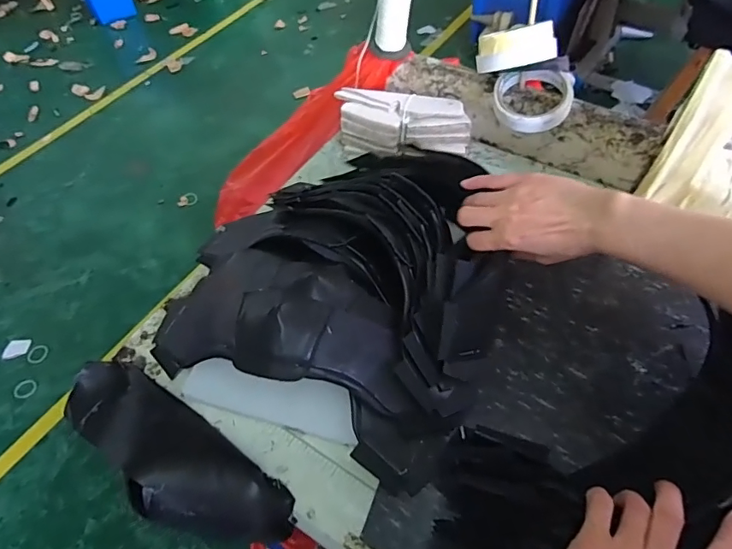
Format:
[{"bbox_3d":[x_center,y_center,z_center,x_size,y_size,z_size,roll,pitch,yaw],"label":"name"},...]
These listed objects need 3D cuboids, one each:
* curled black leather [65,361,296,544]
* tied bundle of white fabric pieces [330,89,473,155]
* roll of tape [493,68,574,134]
[{"bbox_3d":[-0.195,0.176,0.477,0.263,0.046,0.094,30,60,24],"label":"curled black leather"},{"bbox_3d":[0.050,-0.203,0.671,0.184,0.065,0.053,12,54,13],"label":"tied bundle of white fabric pieces"},{"bbox_3d":[0.206,-0.215,0.612,0.094,0.023,0.088,14,75,18],"label":"roll of tape"}]

